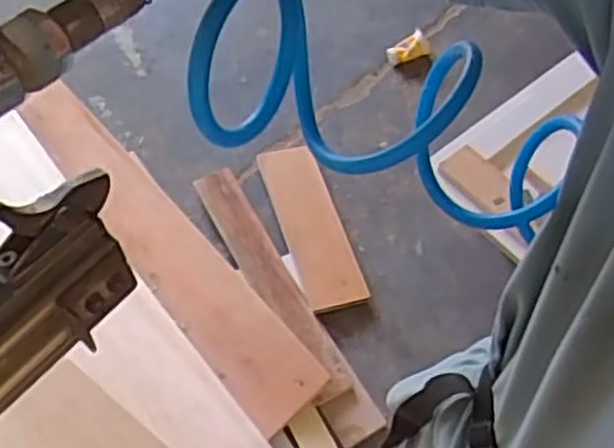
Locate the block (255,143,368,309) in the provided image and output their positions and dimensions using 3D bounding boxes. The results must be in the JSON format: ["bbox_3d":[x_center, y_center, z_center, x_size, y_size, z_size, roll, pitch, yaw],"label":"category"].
[{"bbox_3d":[0.010,-0.001,1.687,0.123,0.027,0.390,-16,61,-8],"label":"block"}]

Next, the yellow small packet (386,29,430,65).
[{"bbox_3d":[0.239,-0.410,1.871,0.105,0.032,0.060,-26,63,-13],"label":"yellow small packet"}]

